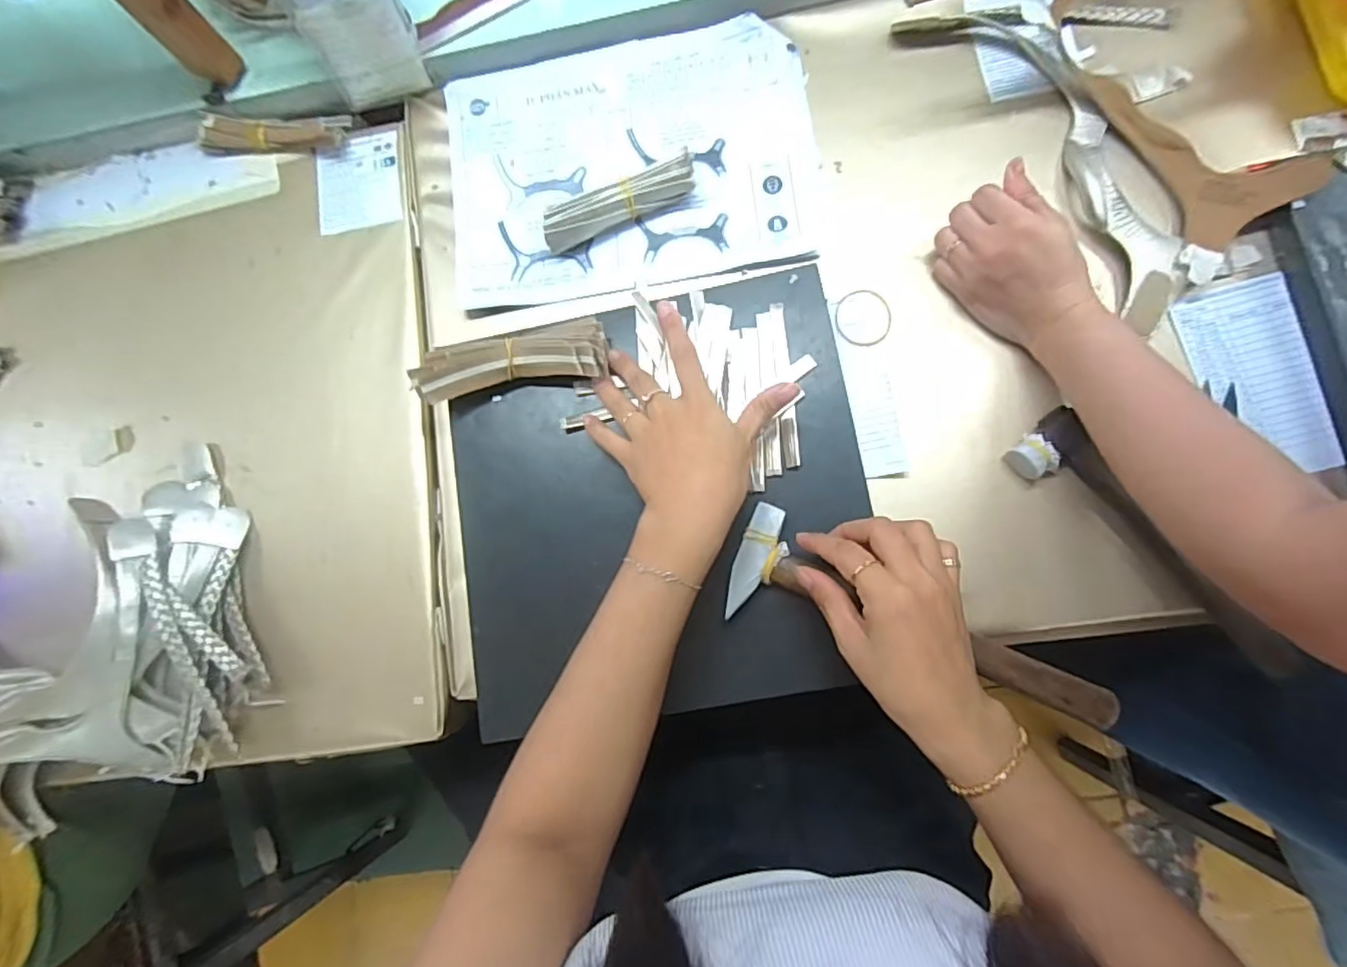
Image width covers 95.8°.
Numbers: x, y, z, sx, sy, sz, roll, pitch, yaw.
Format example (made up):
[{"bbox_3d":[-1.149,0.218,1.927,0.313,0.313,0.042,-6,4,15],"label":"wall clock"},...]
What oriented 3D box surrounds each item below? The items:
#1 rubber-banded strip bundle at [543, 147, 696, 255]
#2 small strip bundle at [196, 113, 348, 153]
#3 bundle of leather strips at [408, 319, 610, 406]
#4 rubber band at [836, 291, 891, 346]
[{"bbox_3d":[-0.045,-0.230,0.492,0.129,0.033,0.033,-22,82,5],"label":"rubber-banded strip bundle"},{"bbox_3d":[-0.358,-0.308,0.538,0.135,0.027,0.022,5,85,8],"label":"small strip bundle"},{"bbox_3d":[-0.121,-0.092,0.450,0.142,0.028,0.043,-9,81,5],"label":"bundle of leather strips"},{"bbox_3d":[0.146,-0.128,0.469,0.041,0.004,0.046,2,85,7],"label":"rubber band"}]

